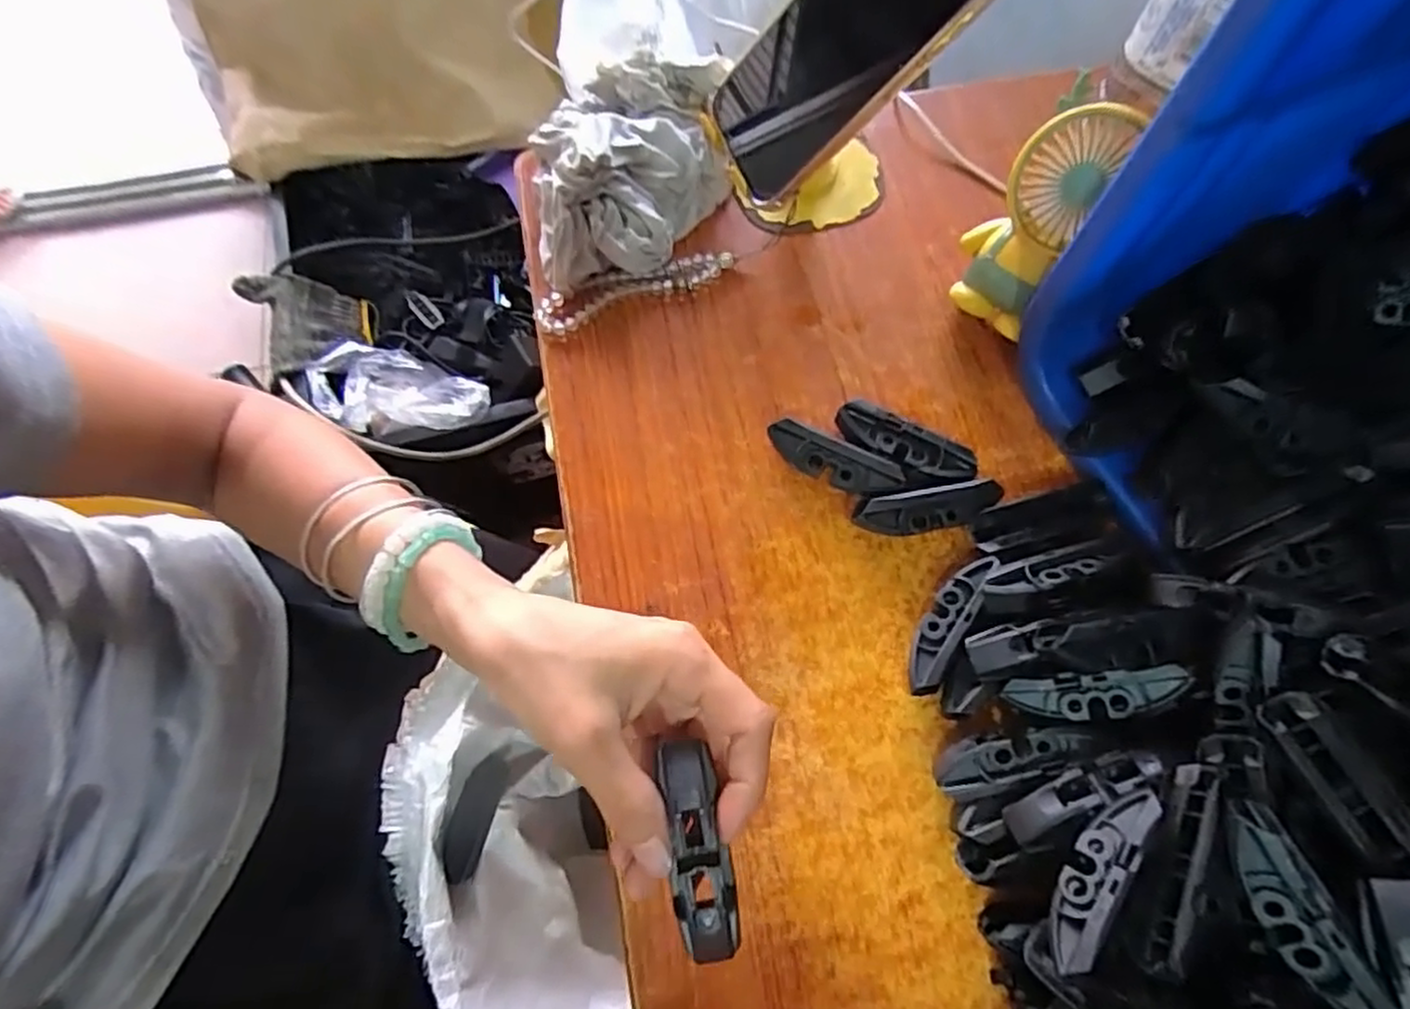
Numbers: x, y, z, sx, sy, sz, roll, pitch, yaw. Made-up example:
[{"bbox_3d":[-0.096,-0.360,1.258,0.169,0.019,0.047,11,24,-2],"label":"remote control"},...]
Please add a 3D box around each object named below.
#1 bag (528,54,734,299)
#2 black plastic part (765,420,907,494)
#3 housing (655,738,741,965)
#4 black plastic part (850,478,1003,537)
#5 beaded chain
[{"bbox_3d":[-0.042,-0.189,0.402,0.111,0.051,0.122,-9,70,-3],"label":"bag"},{"bbox_3d":[0.063,-0.020,0.352,0.067,0.023,0.018,21,71,8],"label":"black plastic part"},{"bbox_3d":[-0.002,0.119,0.243,0.020,0.014,0.073,-10,82,-2],"label":"housing"},{"bbox_3d":[0.108,0.004,0.345,0.070,0.024,0.018,-7,70,-2],"label":"black plastic part"},{"bbox_3d":[-0.039,-0.122,0.399,0.113,0.010,0.022,-22,71,-8],"label":"beaded chain"}]

